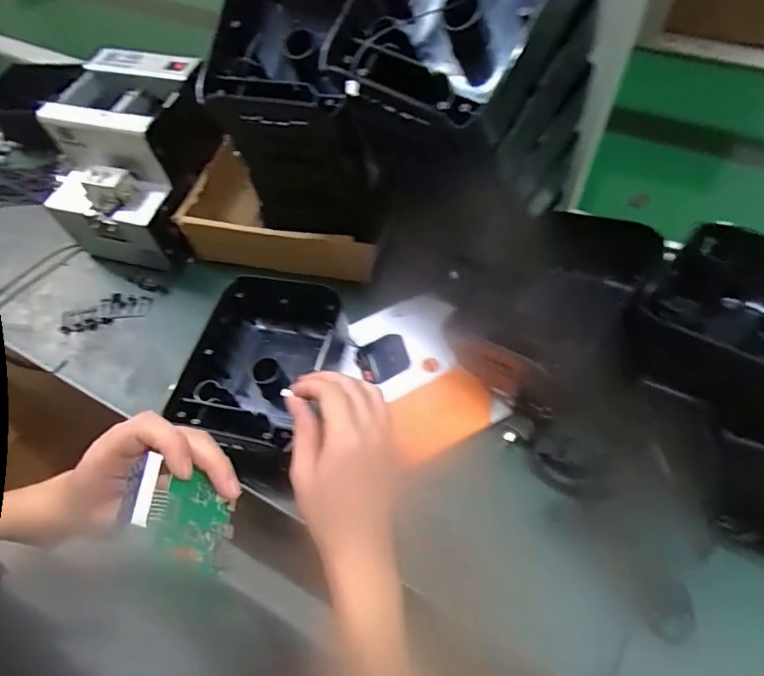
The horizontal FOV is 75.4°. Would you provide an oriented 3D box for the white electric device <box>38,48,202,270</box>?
[{"bbox_3d":[-0.279,-0.160,0.526,0.131,0.136,0.092,12,58,11],"label":"white electric device"}]

